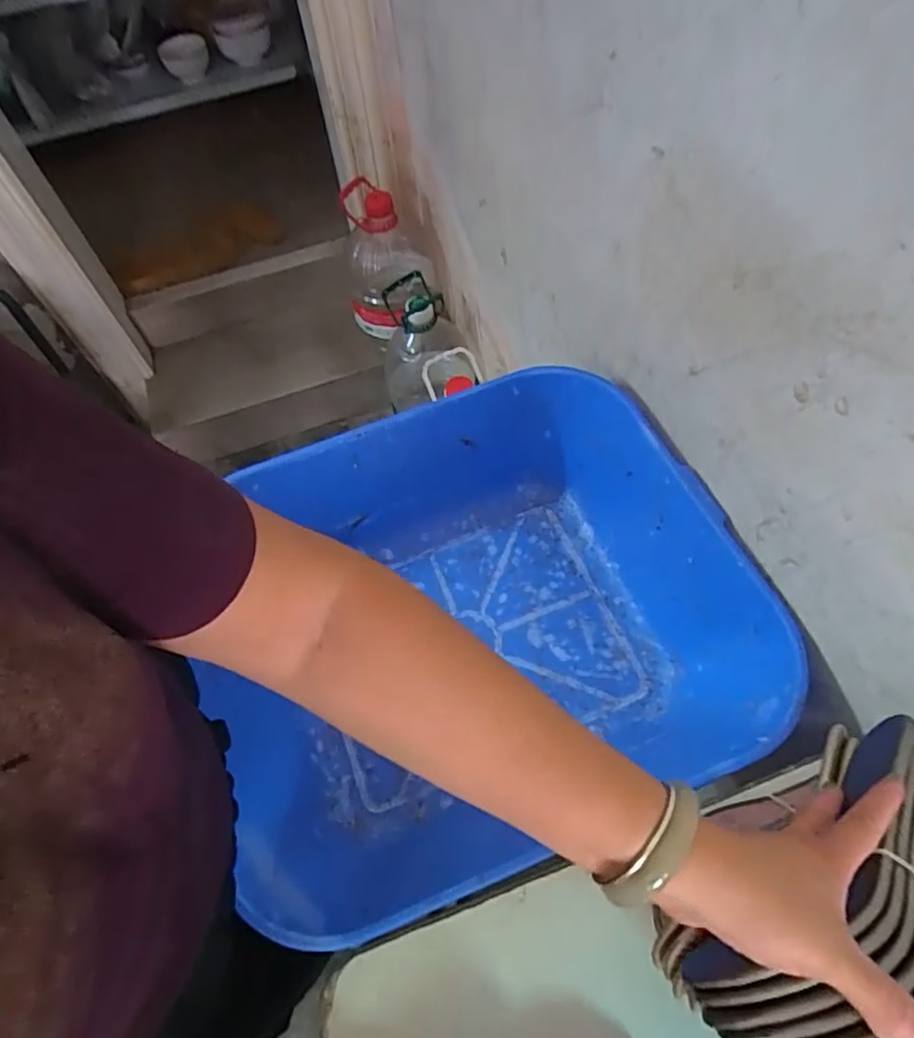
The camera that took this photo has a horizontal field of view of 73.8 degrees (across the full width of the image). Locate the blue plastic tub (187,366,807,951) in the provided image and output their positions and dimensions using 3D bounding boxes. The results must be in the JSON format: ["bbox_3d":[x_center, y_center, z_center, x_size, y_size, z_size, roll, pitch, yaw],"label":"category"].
[{"bbox_3d":[0.026,0.113,0.719,0.559,0.184,0.527,-16,59,-6],"label":"blue plastic tub"}]

